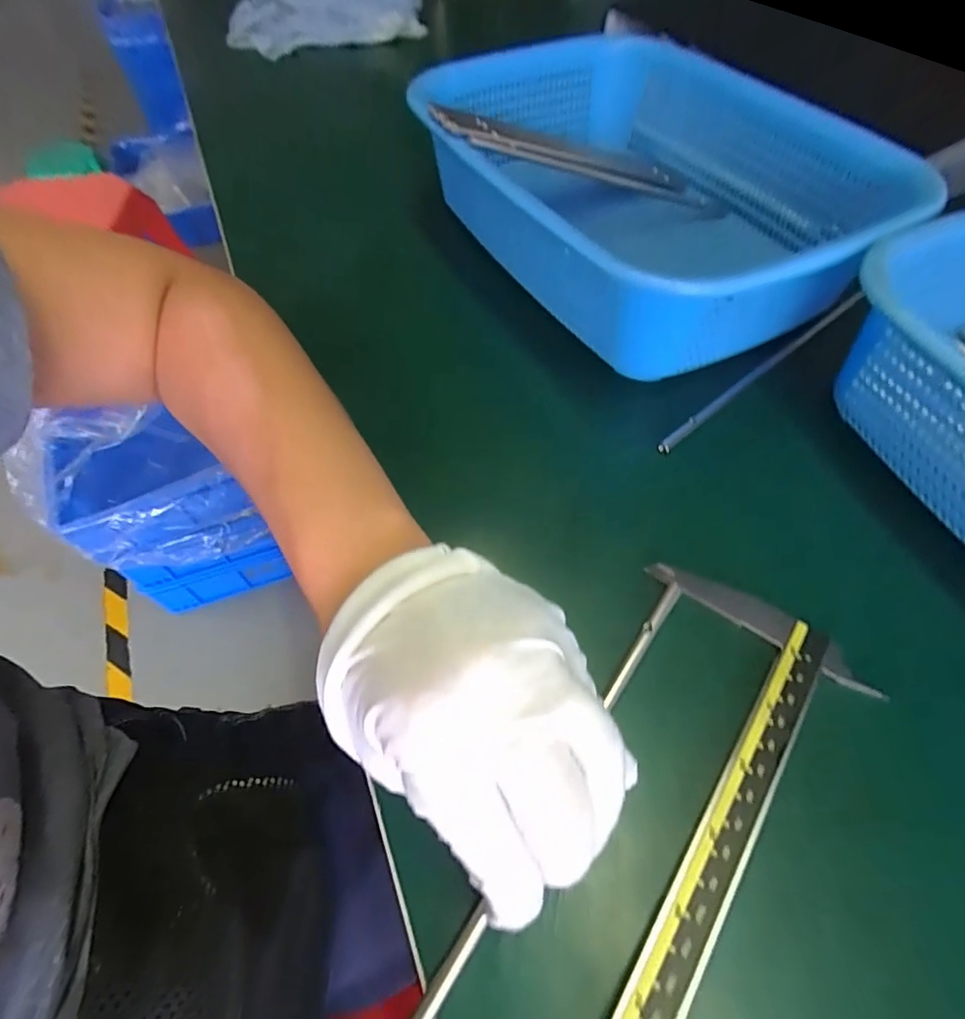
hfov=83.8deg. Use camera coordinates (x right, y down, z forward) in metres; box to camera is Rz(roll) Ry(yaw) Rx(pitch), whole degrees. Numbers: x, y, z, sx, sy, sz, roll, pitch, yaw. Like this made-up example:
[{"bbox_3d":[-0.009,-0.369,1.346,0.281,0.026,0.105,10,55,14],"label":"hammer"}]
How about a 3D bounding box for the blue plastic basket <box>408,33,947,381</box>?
[{"bbox_3d":[0.082,-0.193,0.333,0.196,0.096,0.290,-32,61,-18],"label":"blue plastic basket"}]

